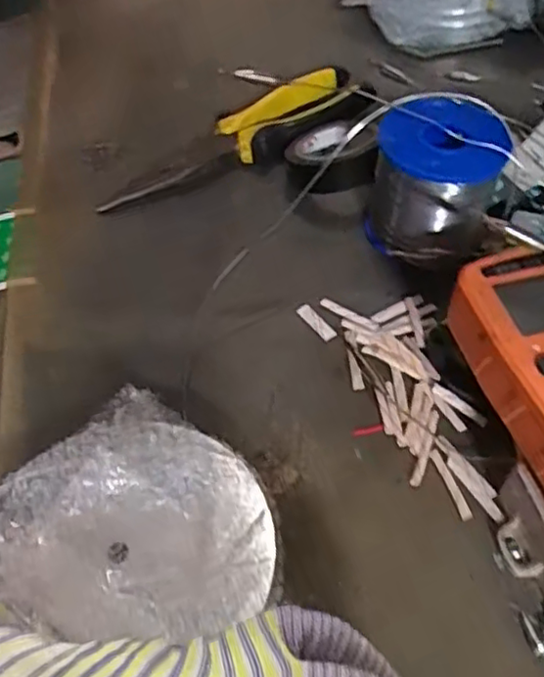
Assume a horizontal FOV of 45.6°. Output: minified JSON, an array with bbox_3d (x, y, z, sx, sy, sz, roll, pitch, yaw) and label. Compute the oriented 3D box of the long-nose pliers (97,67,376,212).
[{"bbox_3d":[-0.016,-0.121,0.408,0.184,0.028,0.051,-31,58,-19],"label":"long-nose pliers"}]

